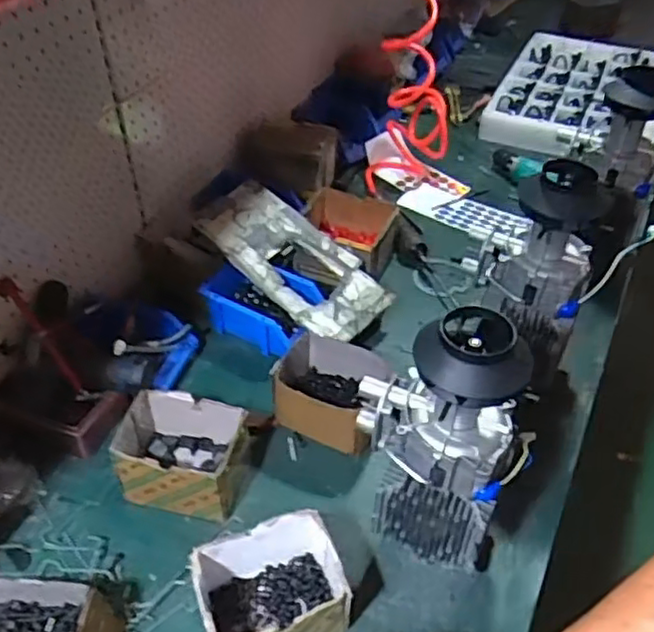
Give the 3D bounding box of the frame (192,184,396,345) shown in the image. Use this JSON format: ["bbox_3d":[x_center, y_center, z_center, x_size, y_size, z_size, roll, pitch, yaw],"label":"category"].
[{"bbox_3d":[-0.051,-0.086,1.053,0.307,0.033,0.160,39,52,5],"label":"frame"}]

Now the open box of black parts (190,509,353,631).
[{"bbox_3d":[-0.058,0.298,0.721,0.147,0.096,0.116,-15,44,-16],"label":"open box of black parts"}]

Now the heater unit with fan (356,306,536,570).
[{"bbox_3d":[0.112,0.130,0.701,0.156,0.295,0.115,6,43,7],"label":"heater unit with fan"}]

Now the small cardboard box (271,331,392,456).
[{"bbox_3d":[0.002,0.102,0.935,0.140,0.103,0.117,16,45,18],"label":"small cardboard box"}]

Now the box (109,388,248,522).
[{"bbox_3d":[-0.184,0.172,0.849,0.153,0.098,0.112,7,43,8],"label":"box"}]

